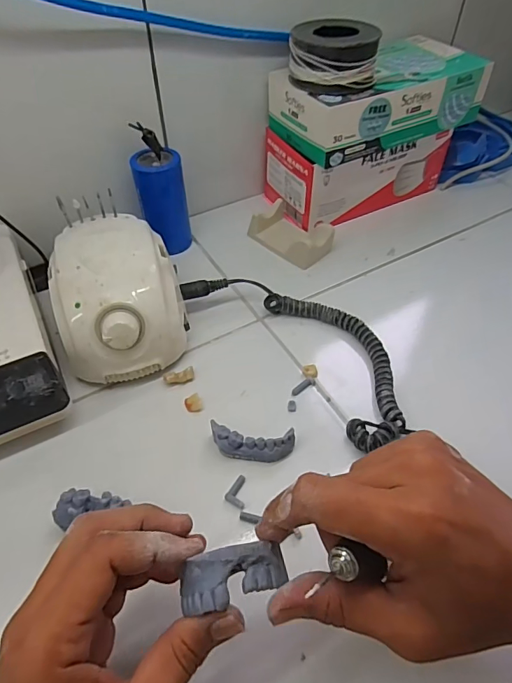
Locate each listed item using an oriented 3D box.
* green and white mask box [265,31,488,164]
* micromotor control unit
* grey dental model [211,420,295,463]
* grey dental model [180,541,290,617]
[{"bbox_3d":[0.130,-0.264,0.490,0.206,0.060,0.108,-22,51,-16],"label":"green and white mask box"},{"bbox_3d":[-0.121,-0.039,0.409,0.103,0.083,0.137,-11,52,-8],"label":"micromotor control unit"},{"bbox_3d":[-0.003,0.078,0.345,0.063,0.019,0.021,4,52,4],"label":"grey dental model"},{"bbox_3d":[-0.012,0.118,0.228,0.054,0.019,0.023,-13,52,-11],"label":"grey dental model"}]

